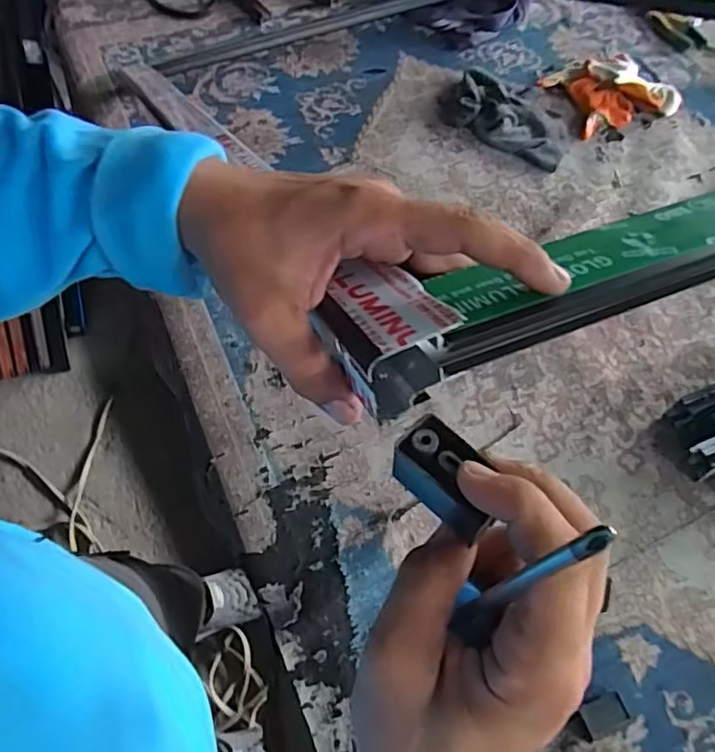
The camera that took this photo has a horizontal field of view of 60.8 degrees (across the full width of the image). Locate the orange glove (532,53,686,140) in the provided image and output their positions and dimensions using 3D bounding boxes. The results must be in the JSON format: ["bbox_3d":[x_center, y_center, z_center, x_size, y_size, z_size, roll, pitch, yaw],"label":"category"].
[{"bbox_3d":[0.402,-0.457,0.969,0.186,0.036,0.167,-14,62,-9],"label":"orange glove"}]

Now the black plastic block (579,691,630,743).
[{"bbox_3d":[0.212,0.298,0.532,0.042,0.025,0.027,-18,61,-13],"label":"black plastic block"}]

